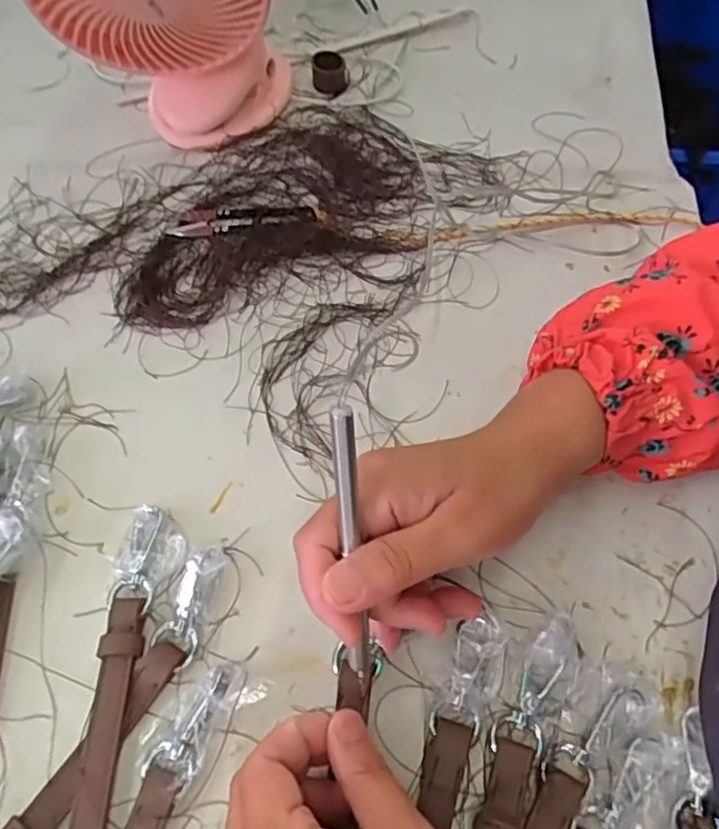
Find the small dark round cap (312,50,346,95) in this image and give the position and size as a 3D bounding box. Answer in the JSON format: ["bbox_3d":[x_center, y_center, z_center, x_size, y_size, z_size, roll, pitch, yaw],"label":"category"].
[{"bbox_3d":[-0.023,-0.264,0.489,0.025,0.020,0.023,-4,62,-2],"label":"small dark round cap"}]

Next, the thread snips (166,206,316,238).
[{"bbox_3d":[-0.080,-0.134,0.430,0.096,0.006,0.024,-1,62,-1],"label":"thread snips"}]

